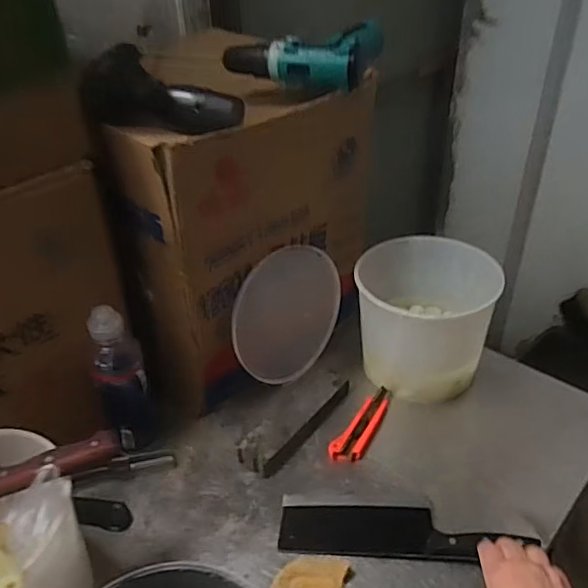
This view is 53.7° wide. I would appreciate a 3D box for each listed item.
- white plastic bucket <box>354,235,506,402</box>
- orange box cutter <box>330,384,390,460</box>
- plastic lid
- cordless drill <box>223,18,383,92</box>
[{"bbox_3d":[0.198,0.040,0.898,0.188,0.177,0.185,-2,36,1],"label":"white plastic bucket"},{"bbox_3d":[0.105,0.186,0.837,0.040,0.019,0.151,21,42,29],"label":"orange box cutter"},{"bbox_3d":[-0.007,0.031,0.893,0.009,0.197,0.206,15,67,49],"label":"plastic lid"},{"bbox_3d":[0.020,-0.338,0.803,0.174,0.050,0.154,13,39,20],"label":"cordless drill"}]

